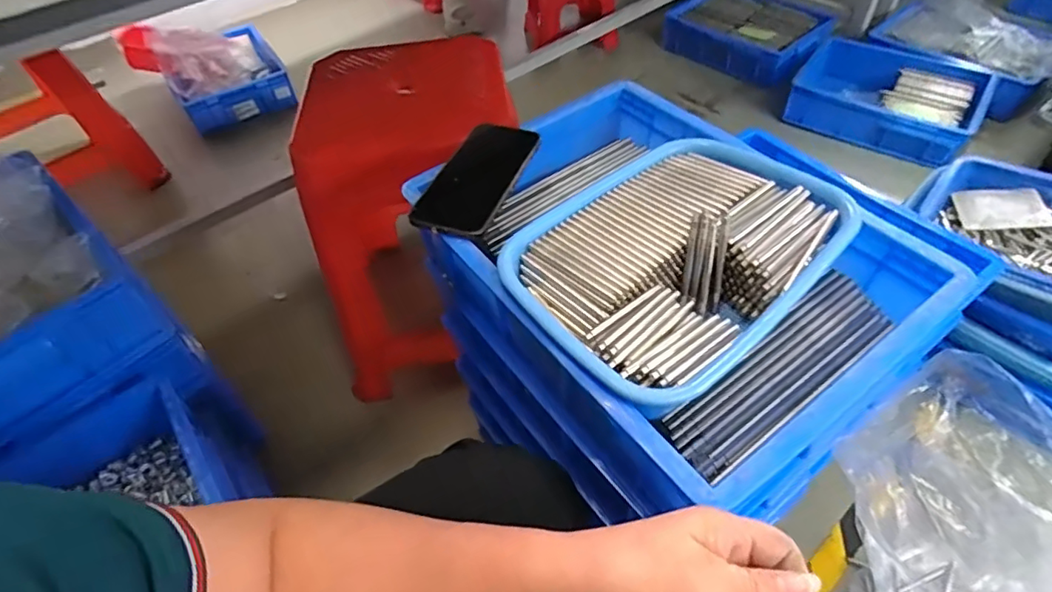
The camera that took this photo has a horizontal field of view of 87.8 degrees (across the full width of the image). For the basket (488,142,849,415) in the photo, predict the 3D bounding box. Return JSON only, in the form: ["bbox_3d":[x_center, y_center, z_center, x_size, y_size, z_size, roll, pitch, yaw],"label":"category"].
[{"bbox_3d":[0.134,-0.034,0.483,0.297,0.065,0.212,-35,56,-22],"label":"basket"}]

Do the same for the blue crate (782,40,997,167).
[{"bbox_3d":[0.920,-0.505,1.414,0.437,0.116,0.324,36,61,29],"label":"blue crate"}]

